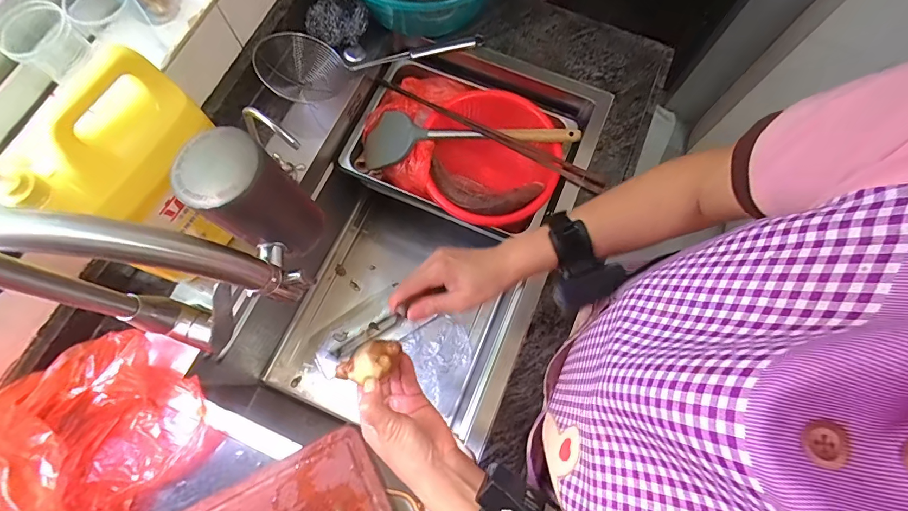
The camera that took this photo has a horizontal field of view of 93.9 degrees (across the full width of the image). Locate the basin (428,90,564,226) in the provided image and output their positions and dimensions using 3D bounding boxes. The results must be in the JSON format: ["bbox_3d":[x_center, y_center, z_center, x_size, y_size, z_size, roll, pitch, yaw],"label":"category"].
[{"bbox_3d":[0.066,-0.148,0.701,0.197,0.093,0.218,17,73,4],"label":"basin"}]

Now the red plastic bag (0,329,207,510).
[{"bbox_3d":[-0.409,0.206,0.457,0.158,0.122,0.223,36,75,9],"label":"red plastic bag"}]

